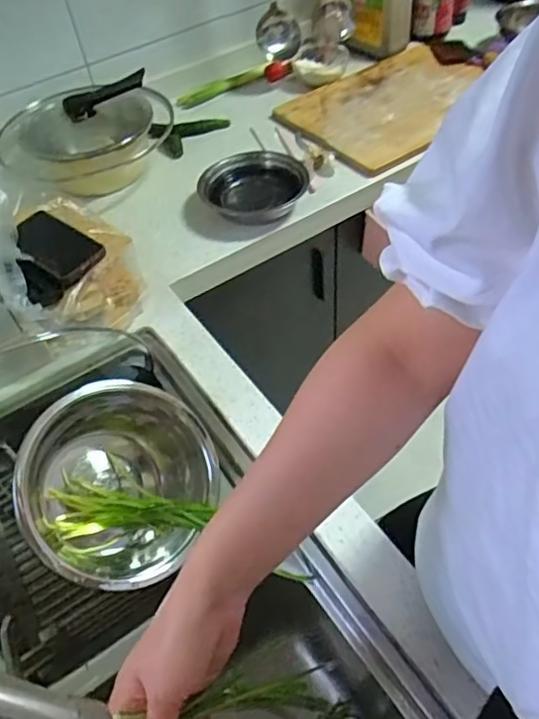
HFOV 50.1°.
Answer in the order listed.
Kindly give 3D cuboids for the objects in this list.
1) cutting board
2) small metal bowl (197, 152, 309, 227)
[{"bbox_3d":[0.245,-0.511,1.125,0.419,0.016,0.292,-35,55,-21],"label":"cutting board"},{"bbox_3d":[-0.027,-0.279,0.939,0.164,0.052,0.157,-3,50,4],"label":"small metal bowl"}]

